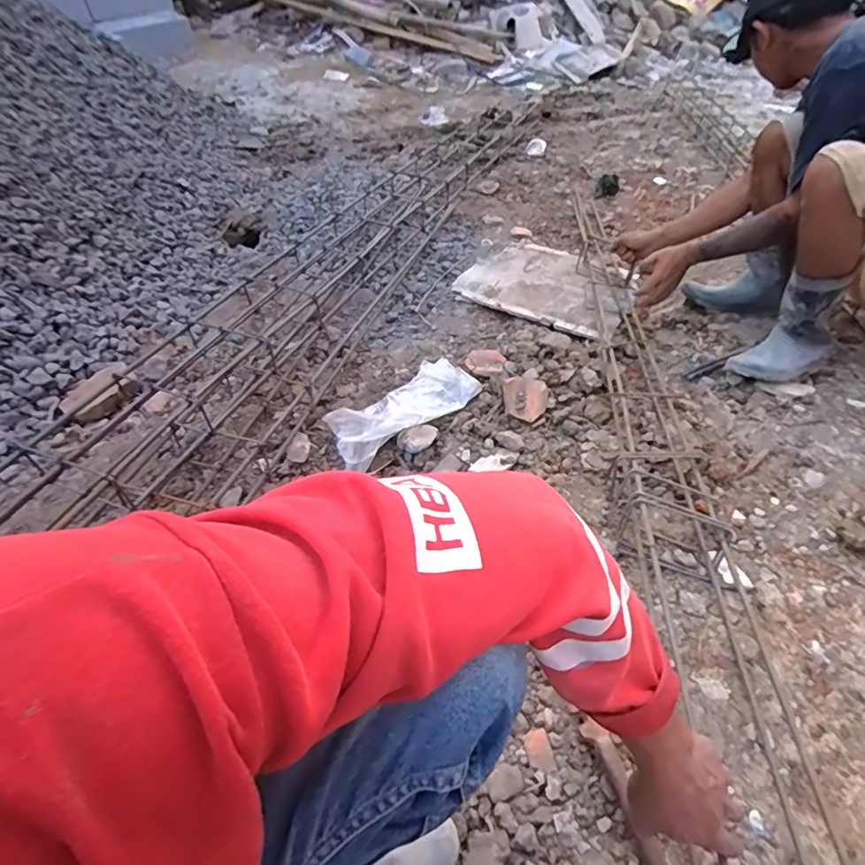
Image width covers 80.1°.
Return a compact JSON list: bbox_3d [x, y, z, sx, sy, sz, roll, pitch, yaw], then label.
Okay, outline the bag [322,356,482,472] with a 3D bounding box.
[{"bbox_3d":[-0.054,-0.056,1.080,0.152,0.037,0.317,35,58,30],"label":"bag"}]

